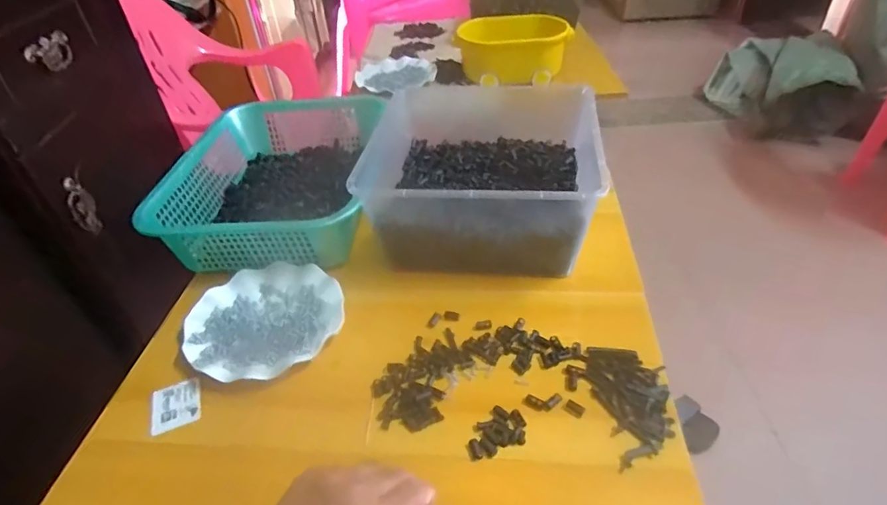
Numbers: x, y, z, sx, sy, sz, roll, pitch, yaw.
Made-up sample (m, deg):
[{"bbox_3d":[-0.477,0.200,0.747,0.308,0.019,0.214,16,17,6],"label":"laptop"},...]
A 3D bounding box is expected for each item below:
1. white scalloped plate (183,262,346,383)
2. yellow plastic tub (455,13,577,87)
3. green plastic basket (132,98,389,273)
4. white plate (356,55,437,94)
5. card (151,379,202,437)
[{"bbox_3d":[-0.216,0.076,0.628,0.176,0.020,0.175,-3,40,3],"label":"white scalloped plate"},{"bbox_3d":[0.144,-0.426,1.095,0.240,0.114,0.104,7,41,14],"label":"yellow plastic tub"},{"bbox_3d":[-0.243,-0.119,0.807,0.288,0.096,0.386,-1,40,5],"label":"green plastic basket"},{"bbox_3d":[-0.110,-0.420,1.208,0.181,0.027,0.181,-3,40,3],"label":"white plate"},{"bbox_3d":[-0.289,0.165,0.559,0.049,0.005,0.058,-16,43,-20],"label":"card"}]

